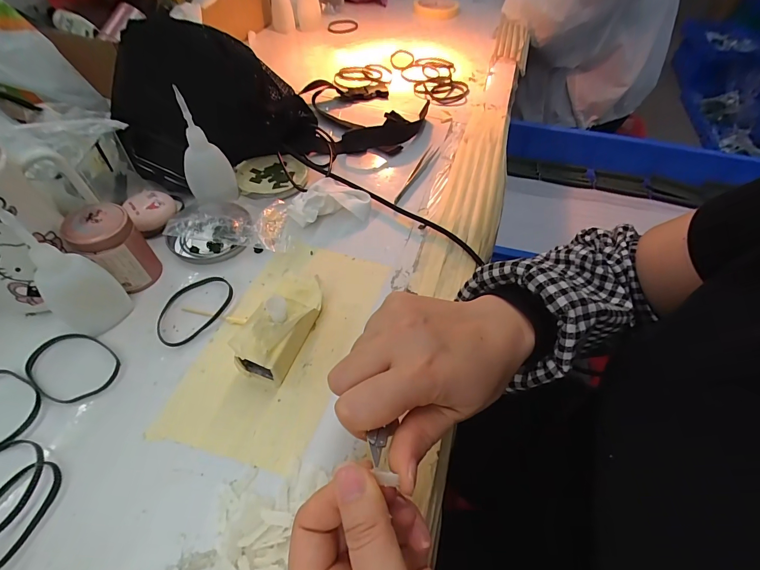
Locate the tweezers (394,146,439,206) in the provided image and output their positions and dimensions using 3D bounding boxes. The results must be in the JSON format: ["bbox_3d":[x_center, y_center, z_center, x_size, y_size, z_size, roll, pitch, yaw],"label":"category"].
[{"bbox_3d":[0.044,-0.135,0.431,0.014,0.009,0.124,24,55,13],"label":"tweezers"}]

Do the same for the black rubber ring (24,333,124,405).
[{"bbox_3d":[-0.230,0.060,0.269,0.067,0.004,0.048,29,57,17],"label":"black rubber ring"}]

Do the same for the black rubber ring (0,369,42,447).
[{"bbox_3d":[-0.269,0.086,0.246,0.066,0.004,0.057,12,53,5],"label":"black rubber ring"}]

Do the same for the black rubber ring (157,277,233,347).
[{"bbox_3d":[-0.158,0.018,0.306,0.048,0.006,0.070,33,58,19],"label":"black rubber ring"}]

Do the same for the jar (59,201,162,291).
[{"bbox_3d":[-0.219,-0.028,0.299,0.040,0.065,0.041,2,53,-3],"label":"jar"}]

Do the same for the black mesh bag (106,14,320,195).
[{"bbox_3d":[-0.200,-0.210,0.402,0.177,0.113,0.189,38,60,22],"label":"black mesh bag"}]

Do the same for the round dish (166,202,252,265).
[{"bbox_3d":[-0.163,-0.059,0.351,0.074,0.020,0.075,2,53,-3],"label":"round dish"}]

